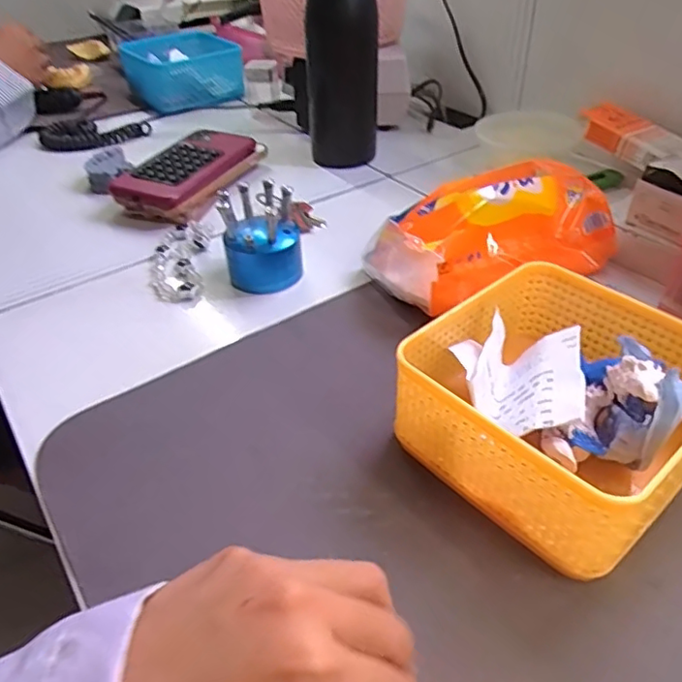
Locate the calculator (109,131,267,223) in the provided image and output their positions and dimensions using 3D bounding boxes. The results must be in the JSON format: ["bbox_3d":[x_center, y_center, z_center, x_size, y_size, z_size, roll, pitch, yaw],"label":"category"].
[{"bbox_3d":[-0.147,-0.169,0.588,0.080,0.034,0.156,15,42,22],"label":"calculator"}]

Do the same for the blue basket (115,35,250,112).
[{"bbox_3d":[-0.217,-0.374,0.812,0.132,0.063,0.134,-27,45,-27],"label":"blue basket"}]

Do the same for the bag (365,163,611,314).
[{"bbox_3d":[0.112,-0.085,0.437,0.171,0.064,0.093,-21,44,-19],"label":"bag"}]

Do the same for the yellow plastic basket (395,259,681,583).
[{"bbox_3d":[0.116,0.030,0.311,0.137,0.065,0.133,-32,48,-28],"label":"yellow plastic basket"}]

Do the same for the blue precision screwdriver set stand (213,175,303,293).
[{"bbox_3d":[-0.060,-0.081,0.455,0.060,0.067,0.057,-7,41,-4],"label":"blue precision screwdriver set stand"}]

